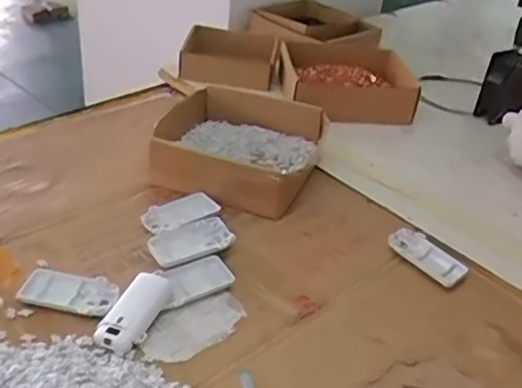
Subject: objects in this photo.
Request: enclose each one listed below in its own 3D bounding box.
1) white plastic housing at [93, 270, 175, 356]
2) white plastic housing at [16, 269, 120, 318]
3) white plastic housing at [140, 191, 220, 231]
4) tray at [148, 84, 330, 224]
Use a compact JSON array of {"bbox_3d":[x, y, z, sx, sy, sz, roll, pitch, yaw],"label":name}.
[{"bbox_3d":[-0.126,0.118,0.631,0.045,0.023,0.093,19,38,17],"label":"white plastic housing"},{"bbox_3d":[-0.199,0.103,0.651,0.095,0.015,0.054,13,36,8],"label":"white plastic housing"},{"bbox_3d":[-0.101,0.023,0.784,0.094,0.012,0.037,-18,65,-22],"label":"white plastic housing"},{"bbox_3d":[-0.033,-0.066,0.877,0.210,0.061,0.197,16,37,12],"label":"tray"}]

